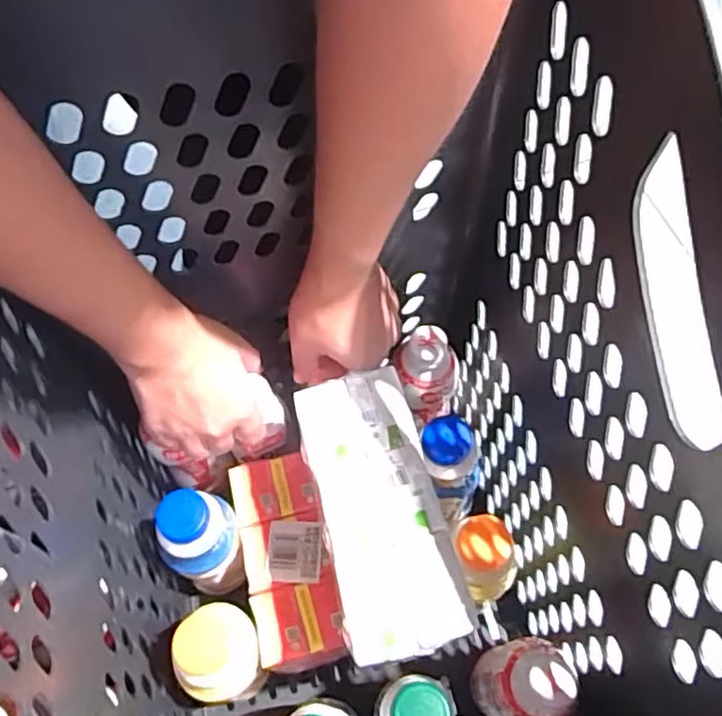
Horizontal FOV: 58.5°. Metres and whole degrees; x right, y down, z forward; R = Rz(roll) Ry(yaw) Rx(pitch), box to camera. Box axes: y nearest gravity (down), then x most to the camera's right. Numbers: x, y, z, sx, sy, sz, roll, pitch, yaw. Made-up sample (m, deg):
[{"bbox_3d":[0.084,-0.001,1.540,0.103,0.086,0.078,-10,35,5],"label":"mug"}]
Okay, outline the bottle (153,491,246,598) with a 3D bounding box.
[{"bbox_3d":[-0.133,0.163,0.558,0.054,0.170,0.058,0,64,0],"label":"bottle"}]

